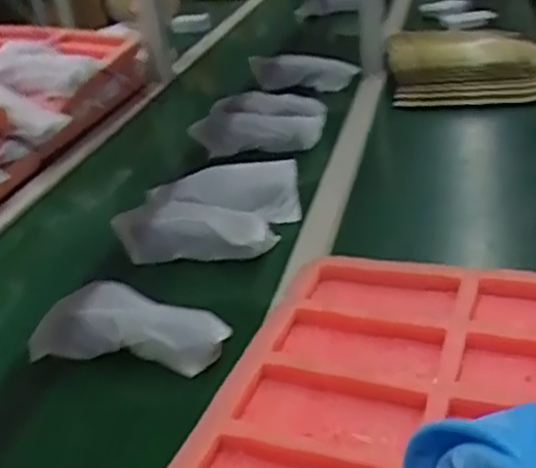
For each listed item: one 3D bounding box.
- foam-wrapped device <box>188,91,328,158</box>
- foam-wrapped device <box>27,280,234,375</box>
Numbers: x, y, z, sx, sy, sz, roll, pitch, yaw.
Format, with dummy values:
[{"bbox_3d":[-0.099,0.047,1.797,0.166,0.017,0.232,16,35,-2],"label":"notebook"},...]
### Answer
[{"bbox_3d":[-0.012,-0.166,1.098,0.185,0.078,0.098,2,30,17],"label":"foam-wrapped device"},{"bbox_3d":[-0.128,0.087,0.670,0.189,0.055,0.059,0,29,13],"label":"foam-wrapped device"}]

